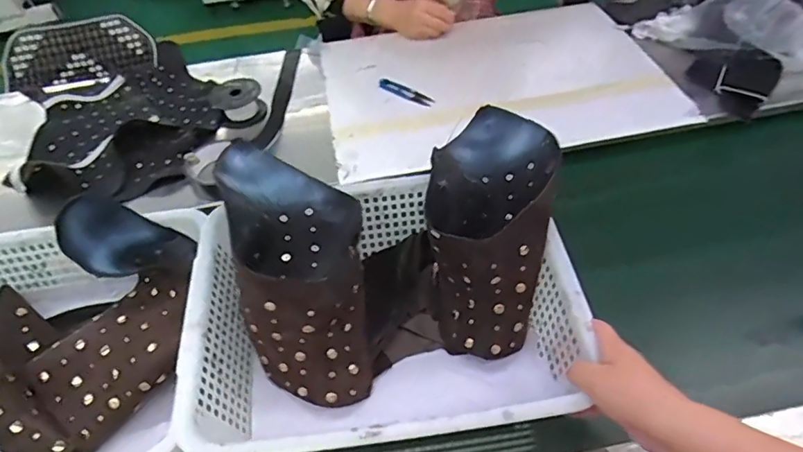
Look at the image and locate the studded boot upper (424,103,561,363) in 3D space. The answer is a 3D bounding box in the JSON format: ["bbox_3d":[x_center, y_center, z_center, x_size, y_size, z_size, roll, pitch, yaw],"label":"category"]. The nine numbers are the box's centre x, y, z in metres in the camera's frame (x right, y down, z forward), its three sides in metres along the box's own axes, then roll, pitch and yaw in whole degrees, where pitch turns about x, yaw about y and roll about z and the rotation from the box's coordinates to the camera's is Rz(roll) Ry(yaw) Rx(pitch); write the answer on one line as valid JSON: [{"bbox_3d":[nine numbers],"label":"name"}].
[{"bbox_3d":[0.101,-0.018,0.597,0.126,0.132,0.305,5,68,10],"label":"studded boot upper"}]

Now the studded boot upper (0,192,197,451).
[{"bbox_3d":[-0.369,0.081,0.573,0.271,0.120,0.263,26,56,24],"label":"studded boot upper"}]

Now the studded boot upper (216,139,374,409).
[{"bbox_3d":[-0.108,0.027,0.565,0.133,0.128,0.311,-16,68,-9],"label":"studded boot upper"}]

